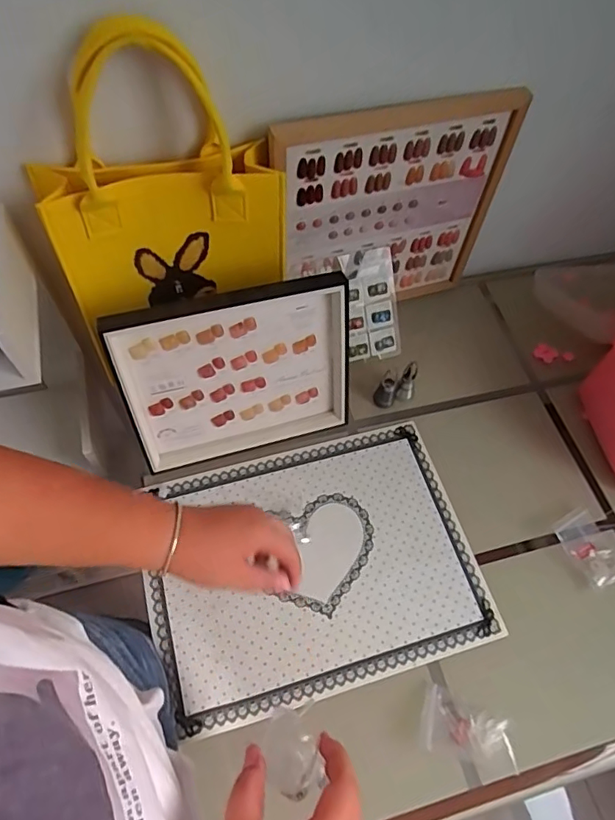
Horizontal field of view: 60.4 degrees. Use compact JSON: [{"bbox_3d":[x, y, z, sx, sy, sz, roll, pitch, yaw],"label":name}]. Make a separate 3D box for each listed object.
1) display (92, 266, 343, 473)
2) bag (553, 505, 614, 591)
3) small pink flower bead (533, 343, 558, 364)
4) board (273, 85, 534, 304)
[{"bbox_3d":[-0.081,-0.039,0.640,0.272,0.228,0.018,-14,43,-10],"label":"display"},{"bbox_3d":[0.358,0.173,0.666,0.059,0.009,0.092,-19,65,-14],"label":"bag"},{"bbox_3d":[0.374,-0.089,0.832,0.032,0.011,0.029,37,66,15],"label":"small pink flower bead"},{"bbox_3d":[0.108,-0.259,0.714,0.313,0.299,0.026,-13,64,-11],"label":"board"}]

